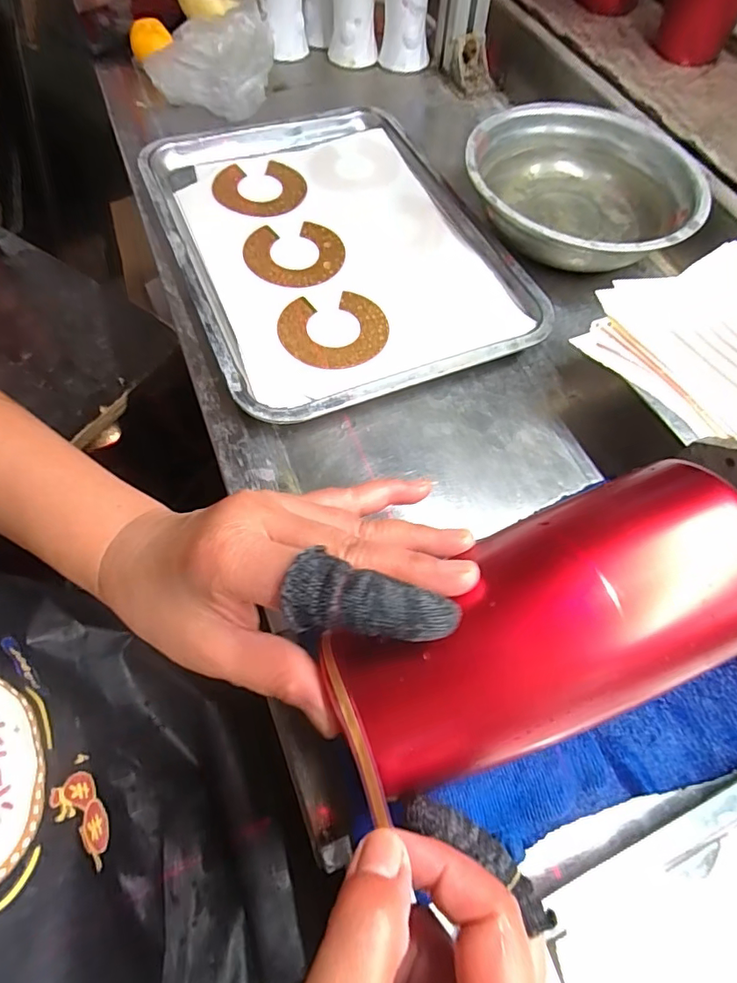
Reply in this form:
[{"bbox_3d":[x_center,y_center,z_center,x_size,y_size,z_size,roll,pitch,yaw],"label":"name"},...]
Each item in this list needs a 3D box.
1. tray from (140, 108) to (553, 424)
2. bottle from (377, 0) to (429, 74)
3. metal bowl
[{"bbox_3d":[-0.032,-0.217,0.428,0.251,0.026,0.334,-22,66,-11],"label":"tray"},{"bbox_3d":[0.041,-0.542,0.559,0.054,0.106,0.052,0,65,1],"label":"bottle"},{"bbox_3d":[0.185,-0.267,0.446,0.194,0.045,0.195,0,65,1],"label":"metal bowl"}]

